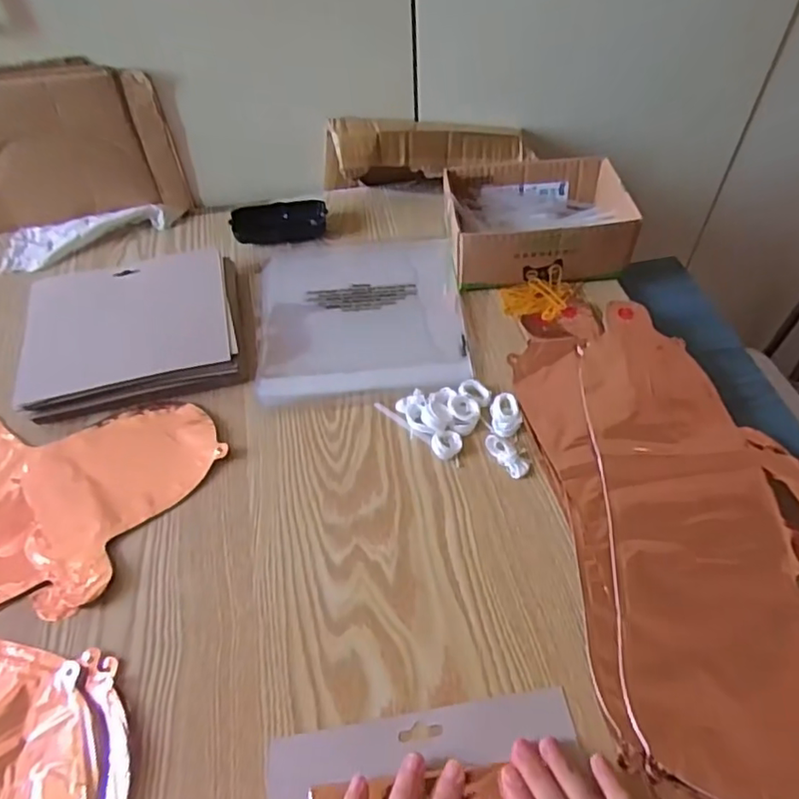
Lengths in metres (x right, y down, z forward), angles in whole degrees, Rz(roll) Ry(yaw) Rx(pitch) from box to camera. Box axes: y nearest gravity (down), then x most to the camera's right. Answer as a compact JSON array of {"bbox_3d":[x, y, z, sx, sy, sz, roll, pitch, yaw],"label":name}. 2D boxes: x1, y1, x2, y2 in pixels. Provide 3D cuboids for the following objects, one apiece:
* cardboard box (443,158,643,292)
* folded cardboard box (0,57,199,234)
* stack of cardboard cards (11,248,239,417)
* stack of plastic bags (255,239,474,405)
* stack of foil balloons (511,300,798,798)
[{"bbox_3d":[0.143,-0.191,0.637,0.182,0.062,0.139,-5,51,-1],"label":"cardboard box"},{"bbox_3d":[-0.394,-0.269,0.658,0.276,0.173,0.033,-7,51,-2],"label":"folded cardboard box"},{"bbox_3d":[-0.266,-0.073,0.592,0.206,0.035,0.182,-12,51,-7],"label":"stack of cardboard cards"},{"bbox_3d":[-0.042,-0.096,0.623,0.209,0.009,0.228,-4,51,0],"label":"stack of plastic bags"},{"bbox_3d":[0.231,0.087,0.447,0.219,0.023,0.435,-6,51,-1],"label":"stack of foil balloons"}]

